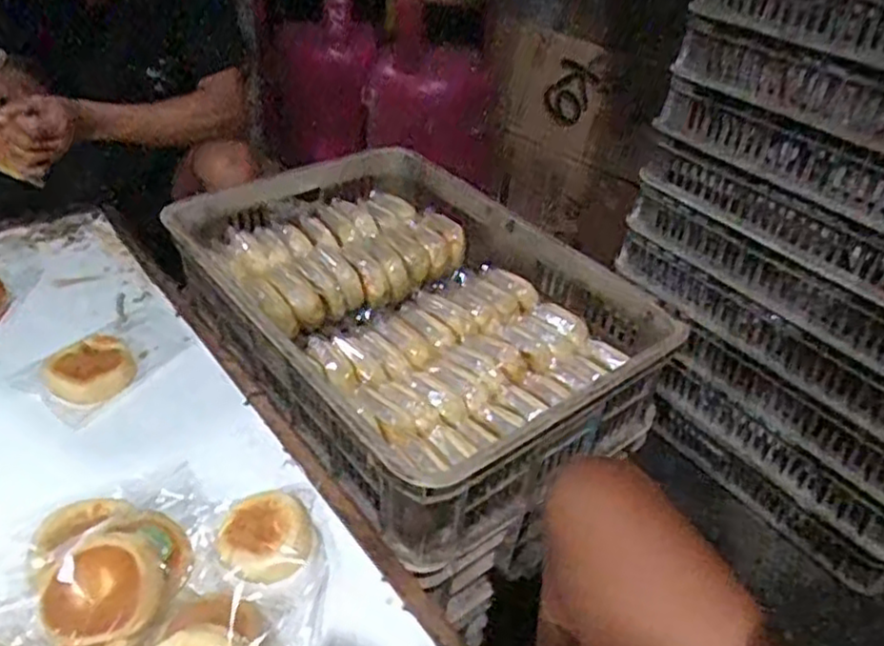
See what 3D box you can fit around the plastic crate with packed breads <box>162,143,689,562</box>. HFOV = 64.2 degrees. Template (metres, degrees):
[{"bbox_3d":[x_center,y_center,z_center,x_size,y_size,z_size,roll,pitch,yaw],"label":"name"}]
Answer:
[{"bbox_3d":[-0.055,-0.050,0.961,0.462,0.127,0.674,-25,47,-33],"label":"plastic crate with packed breads"}]

